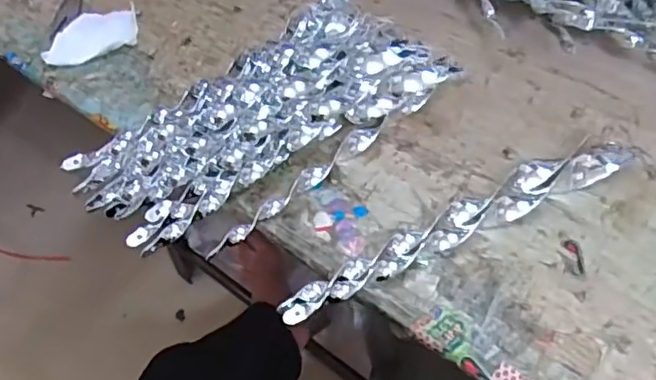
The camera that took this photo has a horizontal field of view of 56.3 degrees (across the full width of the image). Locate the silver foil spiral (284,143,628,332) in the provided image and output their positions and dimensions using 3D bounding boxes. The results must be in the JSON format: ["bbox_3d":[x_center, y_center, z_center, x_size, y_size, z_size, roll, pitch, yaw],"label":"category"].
[{"bbox_3d":[0.101,0.021,0.439,0.291,0.027,0.033,-22,52,-16],"label":"silver foil spiral"}]

